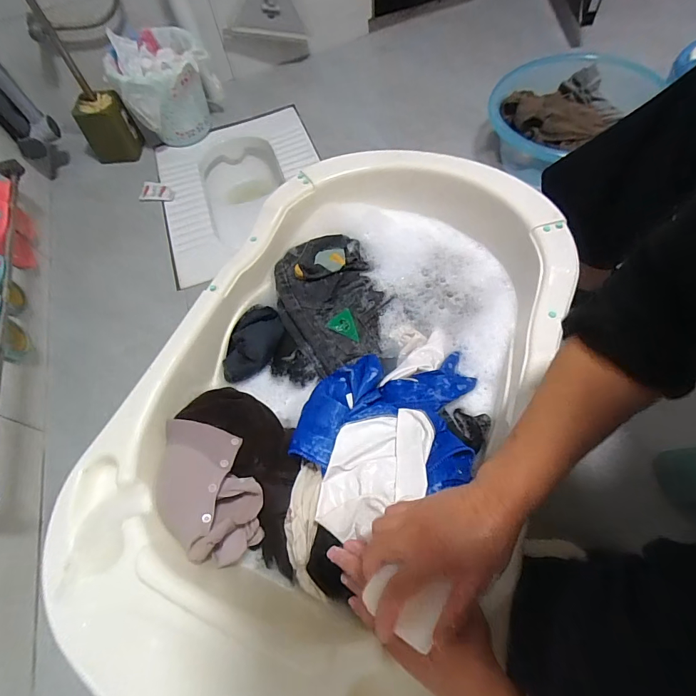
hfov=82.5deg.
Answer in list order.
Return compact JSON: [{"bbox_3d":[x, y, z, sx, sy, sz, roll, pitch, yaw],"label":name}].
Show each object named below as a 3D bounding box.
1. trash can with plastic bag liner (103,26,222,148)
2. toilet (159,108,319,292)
[{"bbox_3d":[-0.488,-0.706,1.092,0.247,0.212,0.230,-15,61,-2],"label":"trash can with plastic bag liner"},{"bbox_3d":[-0.276,-0.394,1.138,0.425,0.196,0.546,-19,61,-5],"label":"toilet"}]

